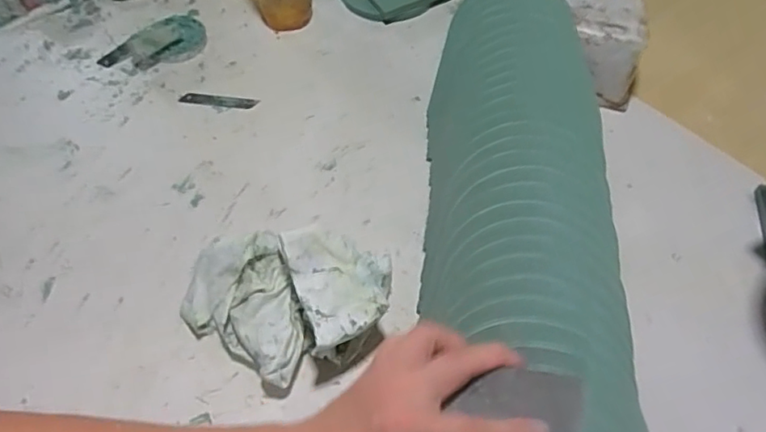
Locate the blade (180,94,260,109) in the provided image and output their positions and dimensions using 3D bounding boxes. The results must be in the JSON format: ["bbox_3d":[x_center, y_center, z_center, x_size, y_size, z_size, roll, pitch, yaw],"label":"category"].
[{"bbox_3d":[-0.210,-0.146,0.716,0.102,0.004,0.016,7,68,7],"label":"blade"}]

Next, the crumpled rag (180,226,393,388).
[{"bbox_3d":[-0.092,0.075,0.504,0.186,0.090,0.130,5,56,5],"label":"crumpled rag"}]

